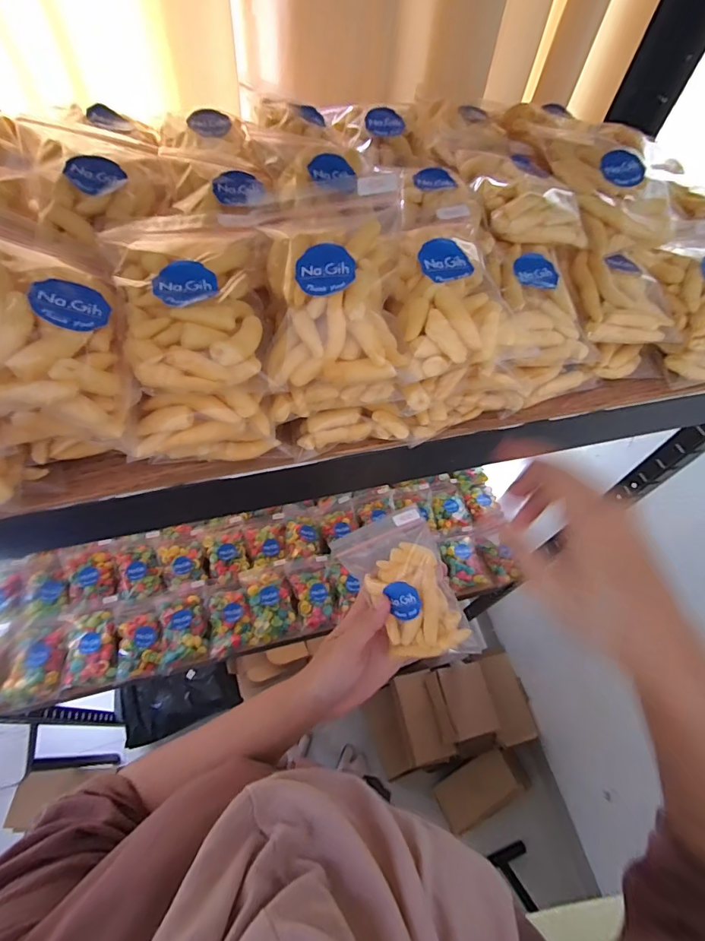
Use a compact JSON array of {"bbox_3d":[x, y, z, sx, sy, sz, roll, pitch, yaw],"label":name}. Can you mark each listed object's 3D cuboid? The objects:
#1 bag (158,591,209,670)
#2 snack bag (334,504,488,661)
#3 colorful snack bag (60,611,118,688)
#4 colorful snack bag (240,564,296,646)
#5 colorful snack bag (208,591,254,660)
[{"bbox_3d":[-0.254,0.239,0.646,0.071,0.039,0.102,-7,59,-9],"label":"bag"},{"bbox_3d":[0.039,0.089,0.316,0.074,0.022,0.109,-29,82,23],"label":"snack bag"},{"bbox_3d":[-0.377,0.256,0.619,0.067,0.034,0.098,-5,59,-7],"label":"colorful snack bag"},{"bbox_3d":[-0.132,0.205,0.668,0.070,0.034,0.109,-10,60,-10],"label":"colorful snack bag"},{"bbox_3d":[-0.184,0.234,0.649,0.065,0.030,0.090,-3,59,-6],"label":"colorful snack bag"}]

